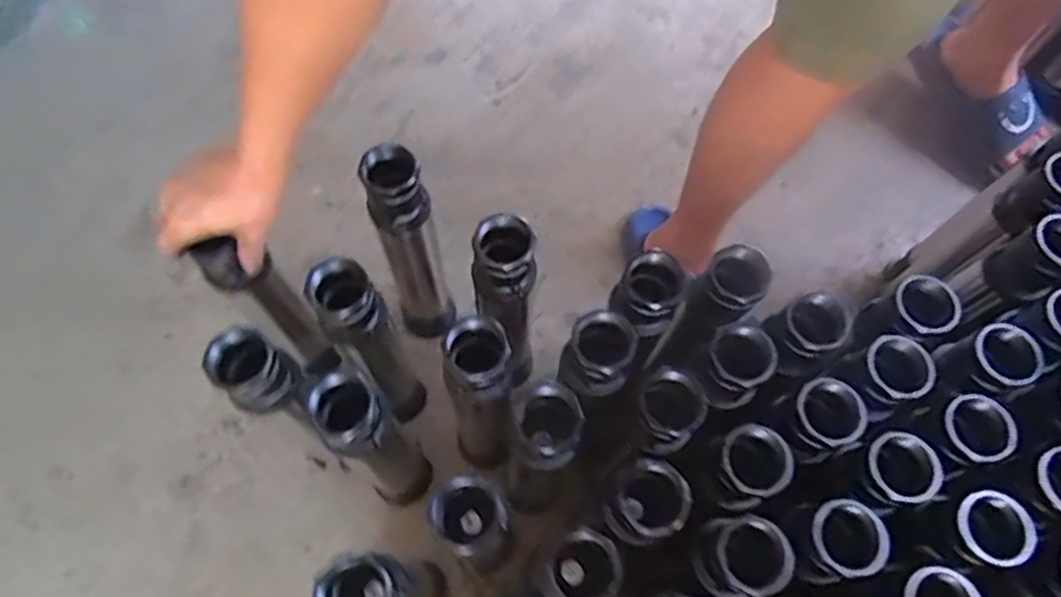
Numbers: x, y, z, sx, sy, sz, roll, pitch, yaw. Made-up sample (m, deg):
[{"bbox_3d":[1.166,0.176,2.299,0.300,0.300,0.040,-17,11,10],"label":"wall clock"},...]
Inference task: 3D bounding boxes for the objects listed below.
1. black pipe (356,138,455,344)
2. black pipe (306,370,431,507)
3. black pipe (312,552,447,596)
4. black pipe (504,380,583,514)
[{"bbox_3d":[-0.136,-0.046,0.791,0.060,0.365,0.068,-17,69,-9],"label":"black pipe"},{"bbox_3d":[-0.154,0.154,0.687,0.061,0.335,0.063,1,67,-2],"label":"black pipe"},{"bbox_3d":[-0.128,0.283,0.652,0.062,0.381,0.053,2,67,-1],"label":"black pipe"},{"bbox_3d":[0.011,0.172,0.701,0.050,0.378,0.063,30,69,10],"label":"black pipe"}]

